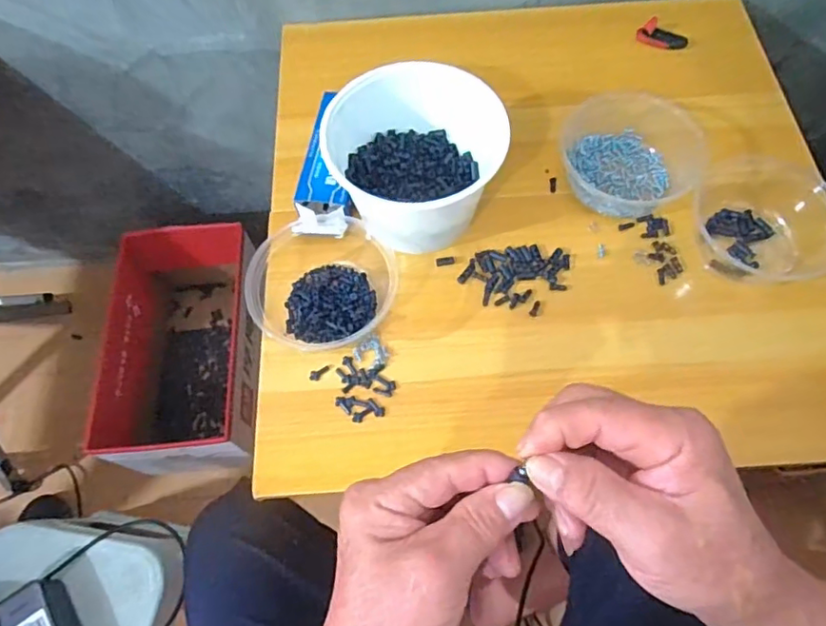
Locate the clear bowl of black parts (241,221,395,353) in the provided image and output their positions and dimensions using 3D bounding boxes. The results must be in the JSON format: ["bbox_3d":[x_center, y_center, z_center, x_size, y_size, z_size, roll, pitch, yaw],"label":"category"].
[{"bbox_3d":[-0.085,-0.036,0.535,0.133,0.056,0.127,0,65,0],"label":"clear bowl of black parts"}]

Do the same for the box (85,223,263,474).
[{"bbox_3d":[-0.399,0.066,0.990,0.231,0.203,0.390,-7,65,-3],"label":"box"}]

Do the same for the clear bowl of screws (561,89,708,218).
[{"bbox_3d":[0.226,-0.168,0.580,0.128,0.069,0.120,0,65,0],"label":"clear bowl of screws"}]

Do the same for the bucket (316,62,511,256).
[{"bbox_3d":[-0.001,-0.144,0.547,0.159,0.107,0.141,-28,68,-12],"label":"bucket"}]

